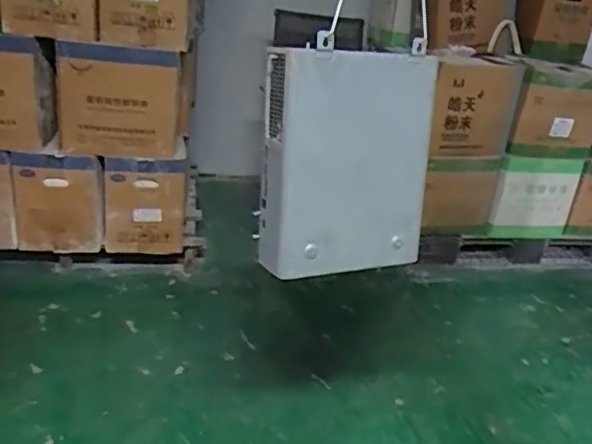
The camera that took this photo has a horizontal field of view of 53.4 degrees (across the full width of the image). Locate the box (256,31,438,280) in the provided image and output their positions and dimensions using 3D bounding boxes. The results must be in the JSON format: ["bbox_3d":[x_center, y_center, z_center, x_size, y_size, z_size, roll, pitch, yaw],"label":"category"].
[{"bbox_3d":[0.093,-0.112,1.127,0.318,0.411,0.122,-4,25,-24],"label":"box"}]

